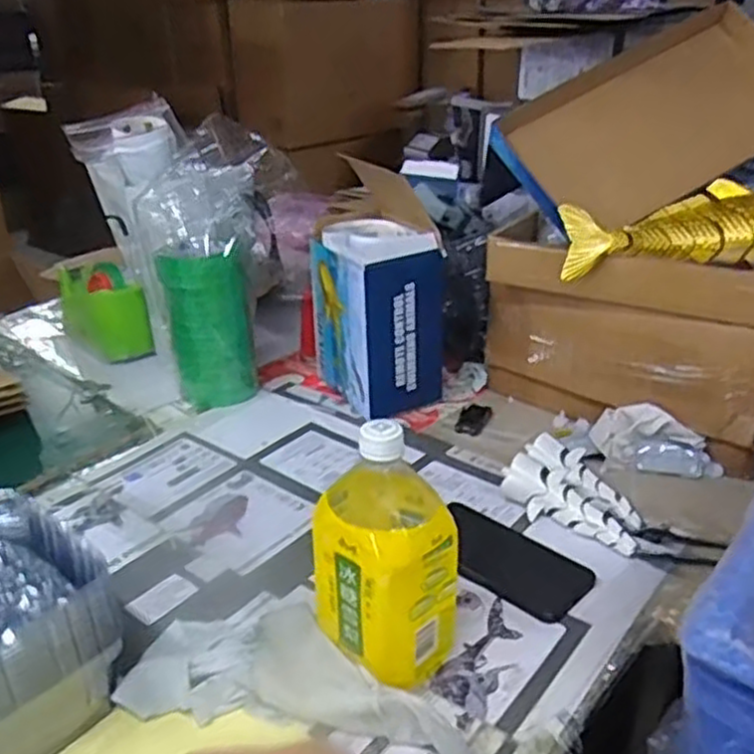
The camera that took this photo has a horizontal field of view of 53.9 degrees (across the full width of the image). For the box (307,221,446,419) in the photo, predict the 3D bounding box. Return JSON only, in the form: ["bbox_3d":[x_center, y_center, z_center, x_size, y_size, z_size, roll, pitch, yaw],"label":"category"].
[{"bbox_3d":[-0.001,-0.079,0.956,0.118,0.216,0.156,-16,30,-29],"label":"box"}]

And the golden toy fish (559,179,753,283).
[{"bbox_3d":[0.350,-0.152,0.779,0.305,0.080,0.074,4,27,9],"label":"golden toy fish"}]

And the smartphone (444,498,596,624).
[{"bbox_3d":[0.116,0.166,0.681,0.154,0.015,0.082,20,33,35],"label":"smartphone"}]

